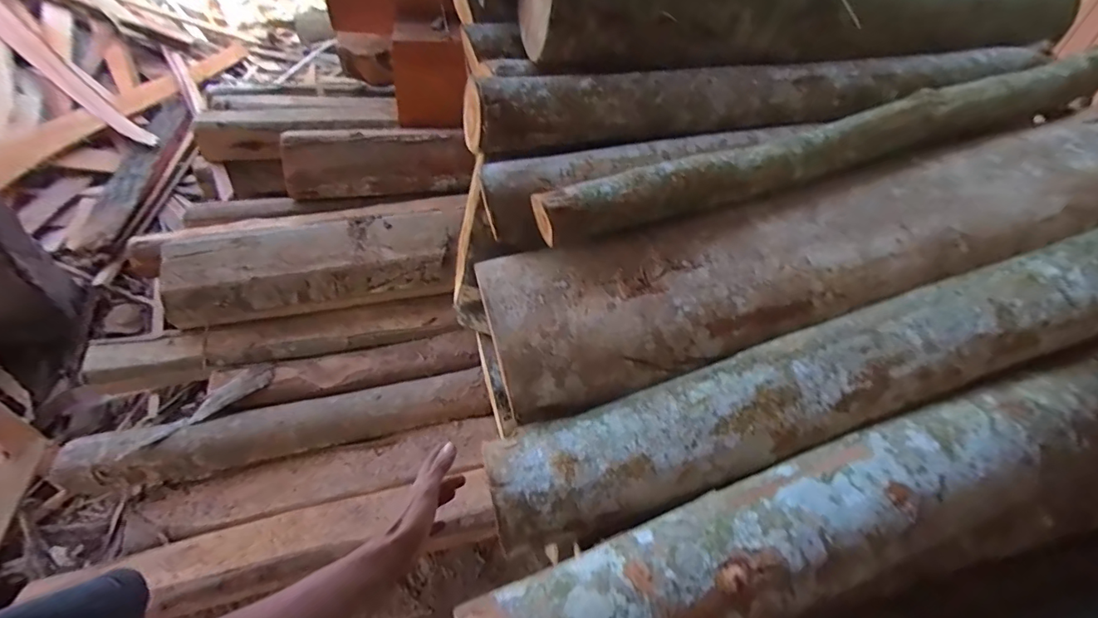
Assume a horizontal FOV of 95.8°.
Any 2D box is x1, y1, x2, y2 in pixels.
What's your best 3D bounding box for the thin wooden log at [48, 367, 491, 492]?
[{"bbox_3d":[-0.558,0.254,1.057,0.851,0.076,0.115,-9,46,-9],"label":"thin wooden log"}]

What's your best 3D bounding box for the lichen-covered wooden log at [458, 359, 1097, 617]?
[{"bbox_3d":[0.424,0.207,0.576,1.059,0.107,0.128,-14,47,-14],"label":"lichen-covered wooden log"}]

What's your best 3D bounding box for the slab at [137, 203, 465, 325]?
[{"bbox_3d":[-0.529,-0.120,1.152,0.670,0.161,0.191,-8,46,-7],"label":"slab"}]

